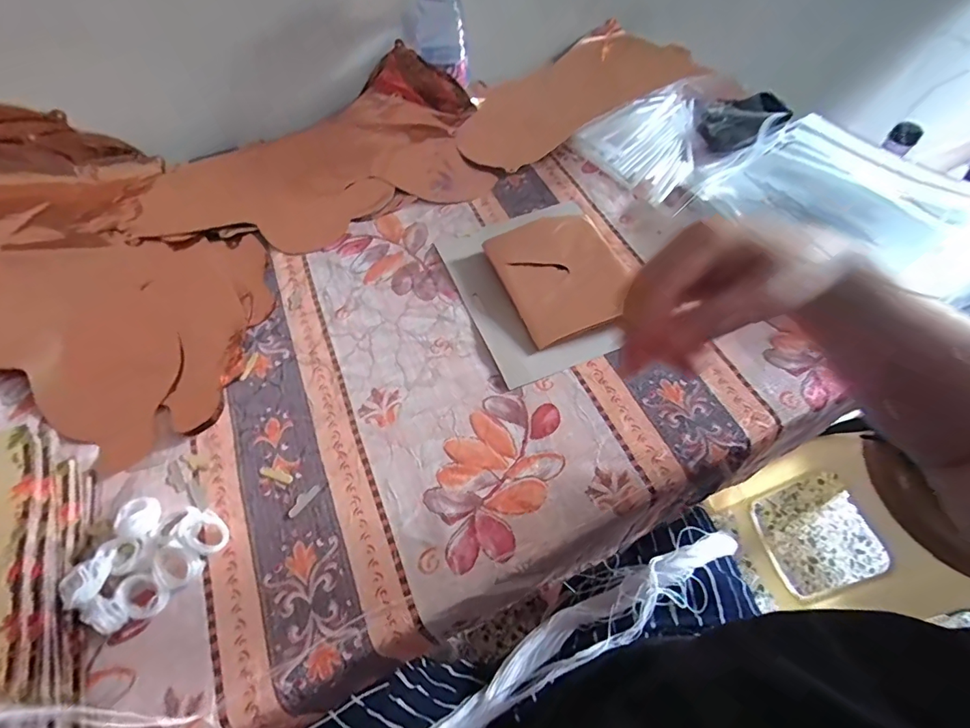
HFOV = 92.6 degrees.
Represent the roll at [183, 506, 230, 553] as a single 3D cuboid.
[{"bbox_3d":[-0.198,0.117,0.327,0.035,0.023,0.024,18,62,11],"label":"roll"}]

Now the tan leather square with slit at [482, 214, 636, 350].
[{"bbox_3d":[0.079,-0.091,0.455,0.123,0.019,0.138,-22,62,-11],"label":"tan leather square with slit"}]

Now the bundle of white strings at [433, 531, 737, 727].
[{"bbox_3d":[0.079,0.281,0.448,0.458,0.061,0.064,-26,61,-14],"label":"bundle of white strings"}]

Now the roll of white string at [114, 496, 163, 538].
[{"bbox_3d":[-0.251,0.110,0.336,0.027,0.019,0.028,-1,60,1],"label":"roll of white string"}]

